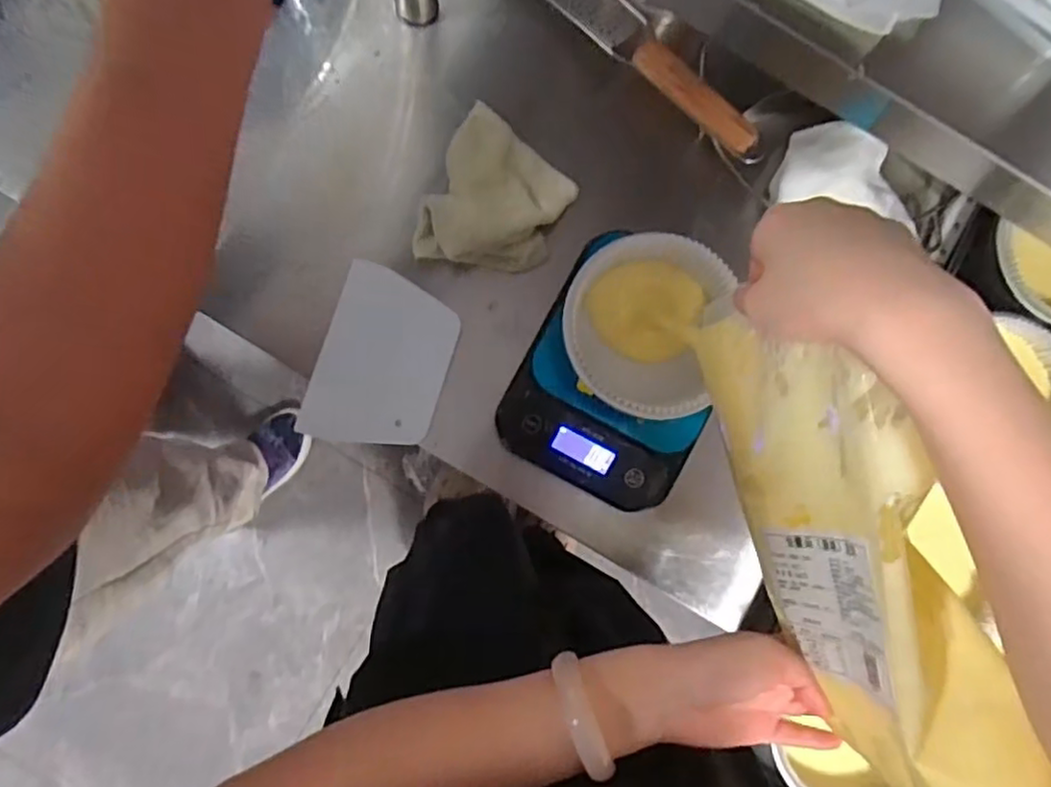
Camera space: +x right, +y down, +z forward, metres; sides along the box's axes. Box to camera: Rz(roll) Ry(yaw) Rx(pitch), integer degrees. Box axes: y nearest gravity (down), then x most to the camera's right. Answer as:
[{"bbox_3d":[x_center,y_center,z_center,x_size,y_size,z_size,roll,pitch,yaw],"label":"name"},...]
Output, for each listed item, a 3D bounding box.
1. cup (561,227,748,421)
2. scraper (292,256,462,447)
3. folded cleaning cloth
[{"bbox_3d":[0.093,-0.052,0.523,0.125,0.065,0.122,0,83,0],"label":"cup"},{"bbox_3d":[-0.119,-0.027,0.569,0.106,0.007,0.147,17,84,-4],"label":"scraper"},{"bbox_3d":[-0.025,-0.161,0.567,0.106,0.032,0.128,27,84,3],"label":"folded cleaning cloth"}]

